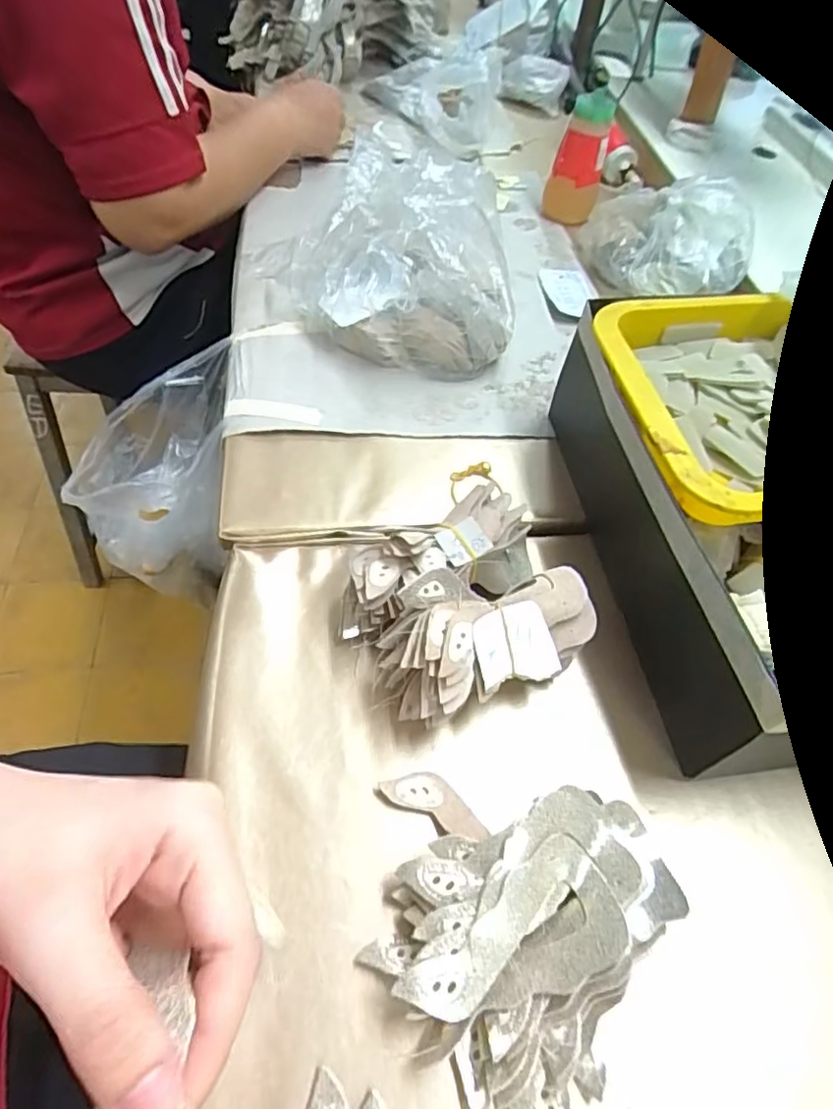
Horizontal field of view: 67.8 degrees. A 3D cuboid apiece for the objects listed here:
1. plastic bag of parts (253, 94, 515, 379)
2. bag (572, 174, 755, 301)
[{"bbox_3d":[-0.011,-0.295,0.595,0.254,0.131,0.195,30,58,16],"label":"plastic bag of parts"},{"bbox_3d":[0.266,-0.338,0.672,0.185,0.091,0.155,17,55,8],"label":"bag"}]

